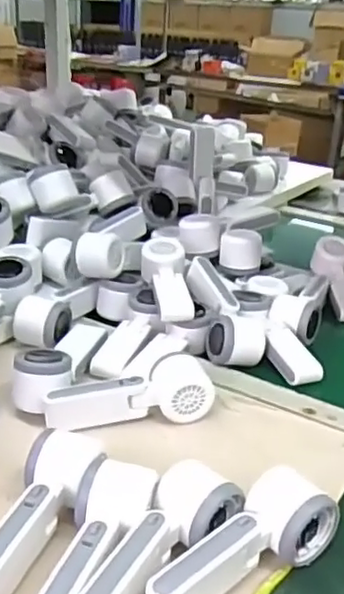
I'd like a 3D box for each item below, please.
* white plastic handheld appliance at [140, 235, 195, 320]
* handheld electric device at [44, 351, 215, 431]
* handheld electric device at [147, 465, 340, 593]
[{"bbox_3d":[-0.008,-0.017,0.824,0.060,0.069,0.169,1,24,-5],"label":"white plastic handheld appliance"},{"bbox_3d":[-0.044,0.097,0.639,0.160,0.046,0.056,-6,25,-20],"label":"handheld electric device"},{"bbox_3d":[0.051,0.184,0.461,0.166,0.051,0.056,-19,32,-41],"label":"handheld electric device"}]

